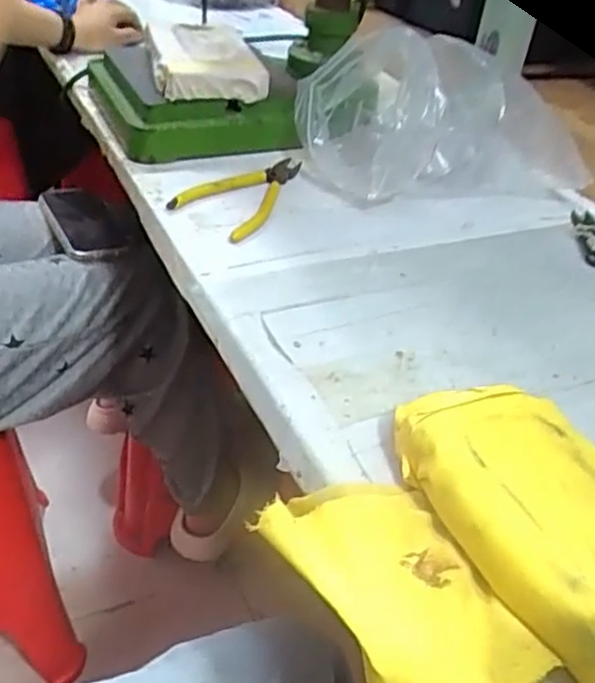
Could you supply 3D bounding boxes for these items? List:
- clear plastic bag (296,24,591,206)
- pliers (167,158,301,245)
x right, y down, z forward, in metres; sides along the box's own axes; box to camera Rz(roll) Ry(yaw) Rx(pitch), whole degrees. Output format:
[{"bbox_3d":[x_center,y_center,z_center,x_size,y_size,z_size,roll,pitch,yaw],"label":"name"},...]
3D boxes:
[{"bbox_3d":[0.143,-0.232,0.701,0.252,0.116,0.194,-6,40,-17],"label":"clear plastic bag"},{"bbox_3d":[-0.041,-0.139,0.641,0.082,0.012,0.156,27,42,22],"label":"pliers"}]

